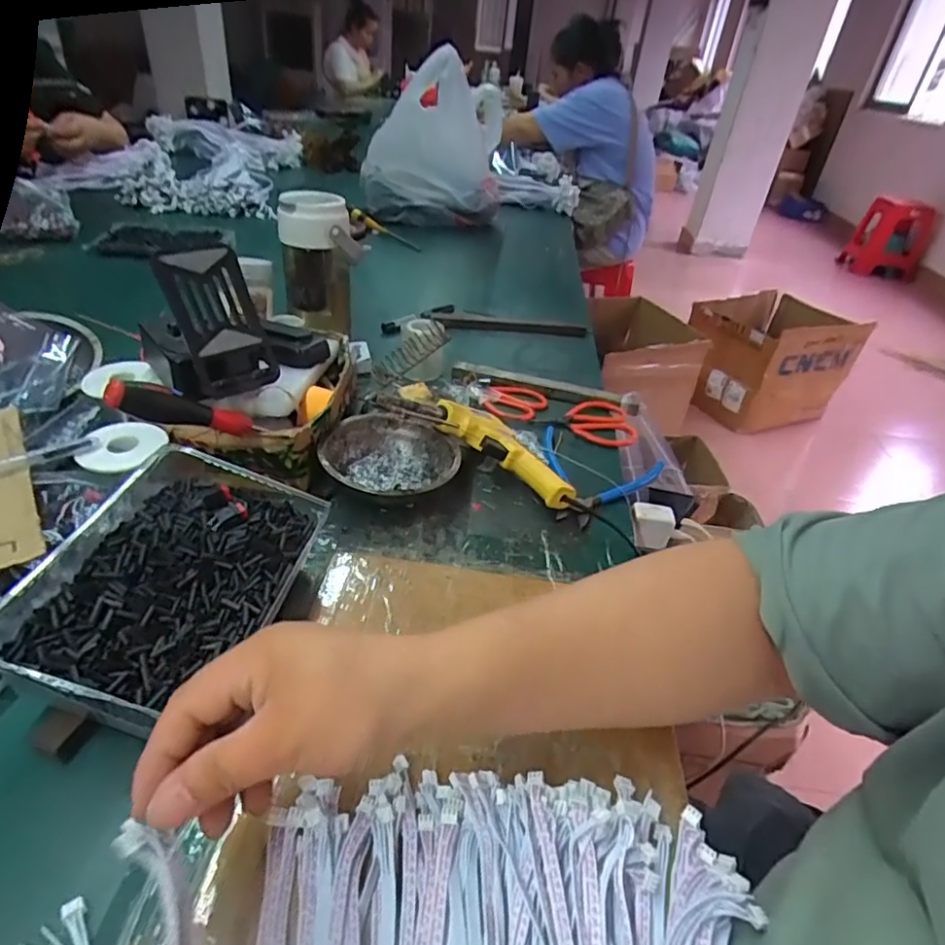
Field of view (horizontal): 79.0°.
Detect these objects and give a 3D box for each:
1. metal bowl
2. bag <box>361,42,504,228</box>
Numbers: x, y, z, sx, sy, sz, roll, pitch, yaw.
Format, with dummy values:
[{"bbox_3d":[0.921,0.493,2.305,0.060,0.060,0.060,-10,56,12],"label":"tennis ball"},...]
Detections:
[{"bbox_3d":[-0.082,-0.014,0.560,0.123,0.039,0.123,4,38,-3],"label":"metal bowl"},{"bbox_3d":[-0.081,-0.704,1.229,0.298,0.305,0.163,0,39,-8],"label":"bag"}]

